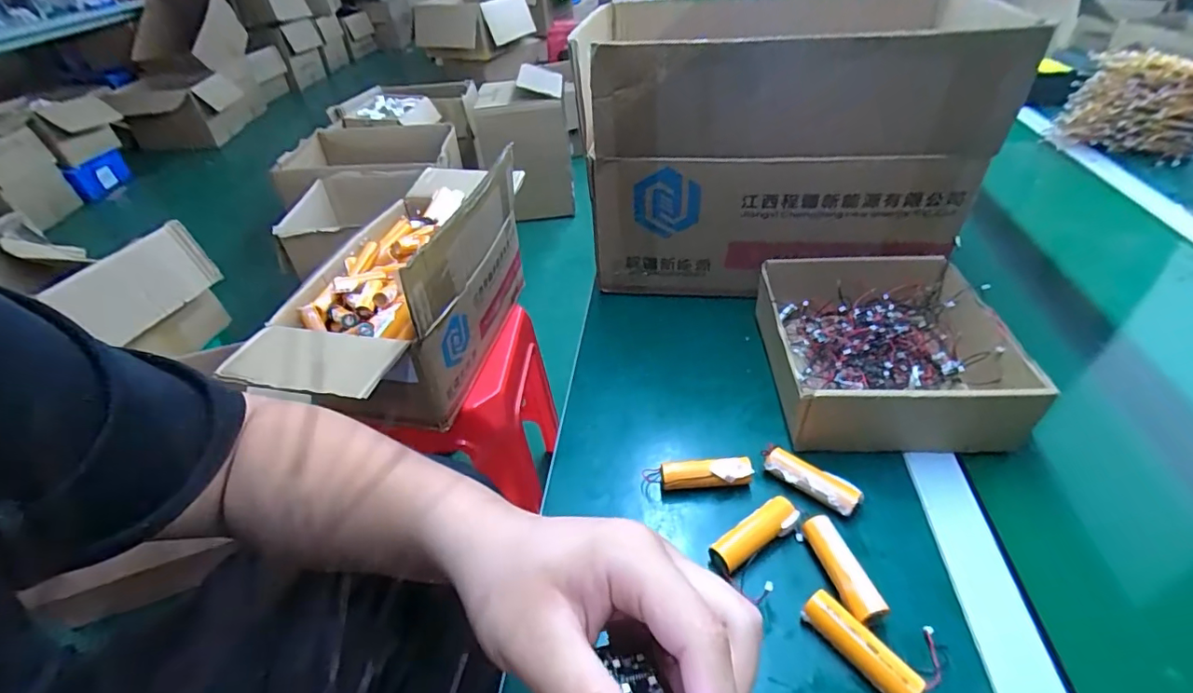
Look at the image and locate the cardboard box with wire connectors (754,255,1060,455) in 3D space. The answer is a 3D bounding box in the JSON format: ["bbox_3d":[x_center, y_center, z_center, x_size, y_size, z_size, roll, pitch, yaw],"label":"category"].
[{"bbox_3d":[0.263,0.001,0.492,0.199,0.072,0.200,0,41,5],"label":"cardboard box with wire connectors"}]

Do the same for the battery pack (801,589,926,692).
[{"bbox_3d":[0.160,0.186,0.322,0.021,0.024,0.070,-26,45,-22],"label":"battery pack"}]

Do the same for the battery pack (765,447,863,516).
[{"bbox_3d":[0.167,0.106,0.412,0.070,0.022,0.020,27,50,31],"label":"battery pack"}]

